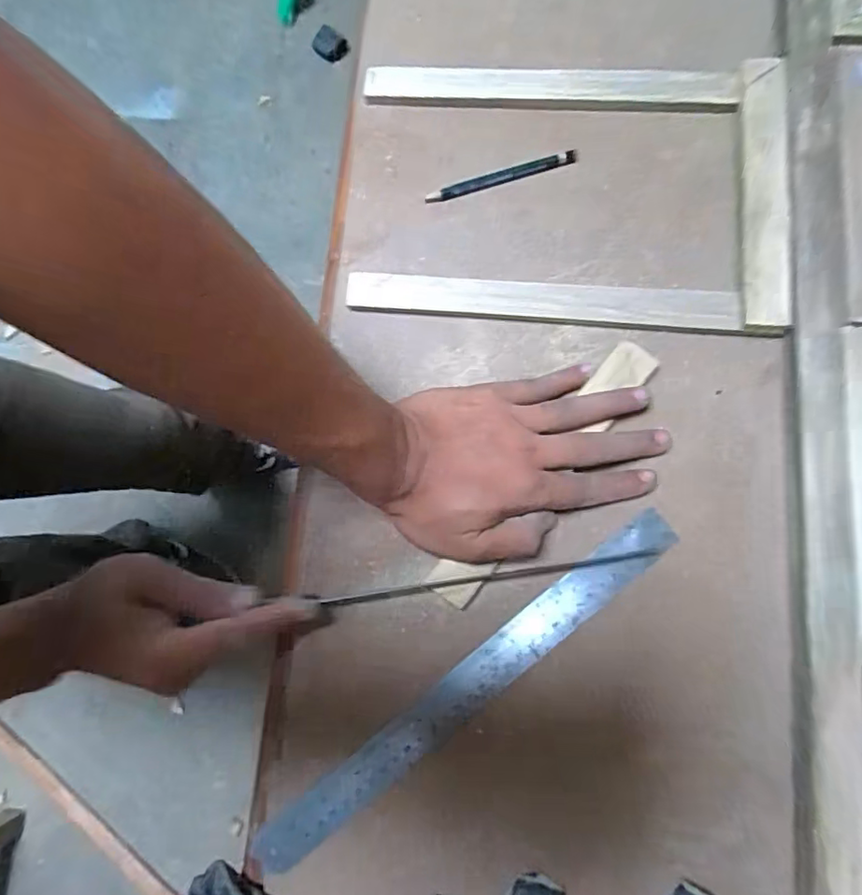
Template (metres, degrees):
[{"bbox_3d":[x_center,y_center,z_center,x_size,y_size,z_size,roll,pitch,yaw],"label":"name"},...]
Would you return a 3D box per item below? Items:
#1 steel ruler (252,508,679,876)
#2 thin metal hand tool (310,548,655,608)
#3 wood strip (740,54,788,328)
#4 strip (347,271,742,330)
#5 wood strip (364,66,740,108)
[{"bbox_3d":[0.024,0.152,0.352,0.321,0.006,0.031,-39,83,-4],"label":"steel ruler"},{"bbox_3d":[0.038,0.083,0.359,0.218,0.013,0.005,-9,72,1],"label":"thin metal hand tool"},{"bbox_3d":[0.223,-0.175,0.376,0.027,0.012,0.190,5,81,3],"label":"wood strip"},{"bbox_3d":[0.073,-0.101,0.384,0.260,0.015,0.026,5,81,2],"label":"strip"},{"bbox_3d":[0.086,-0.266,0.412,0.265,0.017,0.023,4,81,2],"label":"wood strip"}]

